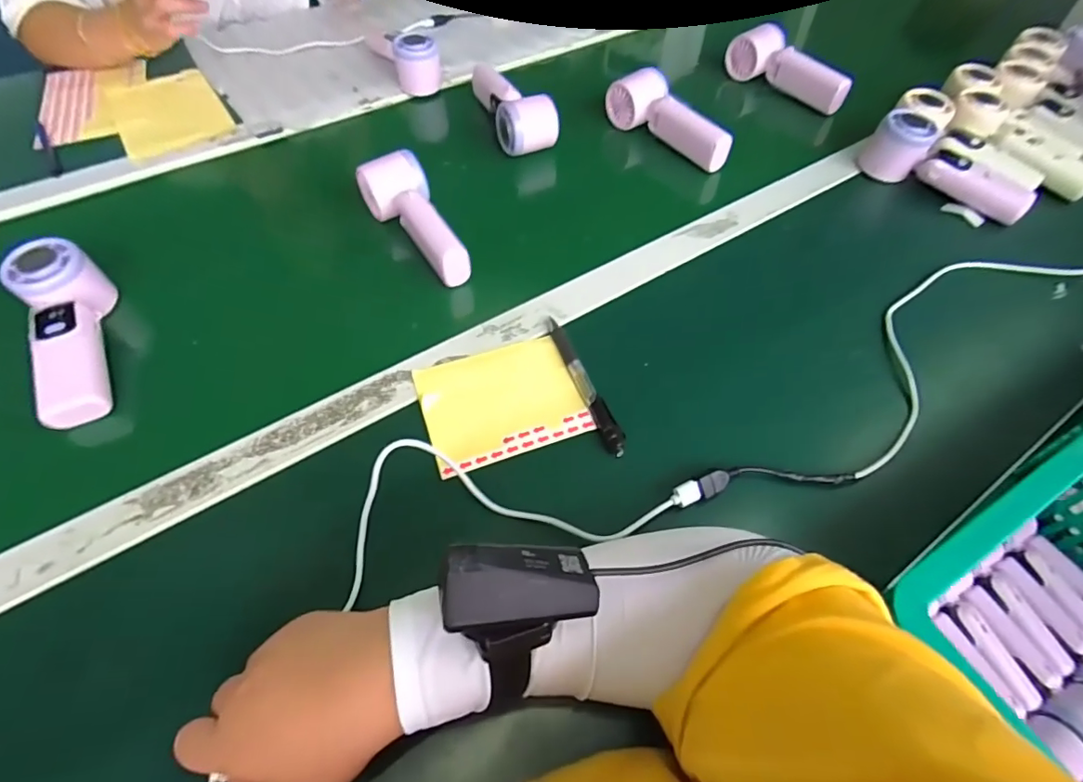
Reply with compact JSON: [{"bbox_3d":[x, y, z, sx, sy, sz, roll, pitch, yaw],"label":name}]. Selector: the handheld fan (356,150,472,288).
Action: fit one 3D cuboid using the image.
[{"bbox_3d":[-0.121,-0.164,0.494,0.061,0.049,0.145,-23,59,-17],"label":"handheld fan"}]

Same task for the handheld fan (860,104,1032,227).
[{"bbox_3d":[0.442,-0.240,0.567,0.050,0.067,0.173,-38,64,-23],"label":"handheld fan"}]

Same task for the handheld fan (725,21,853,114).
[{"bbox_3d":[0.323,-0.423,0.684,0.057,0.052,0.166,-23,59,-17],"label":"handheld fan"}]

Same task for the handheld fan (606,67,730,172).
[{"bbox_3d":[0.149,-0.318,0.611,0.049,0.051,0.169,-28,61,-19],"label":"handheld fan"}]

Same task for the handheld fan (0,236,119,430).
[{"bbox_3d":[-0.383,-0.052,0.417,0.058,0.046,0.170,-23,60,-16],"label":"handheld fan"}]

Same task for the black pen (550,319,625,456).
[{"bbox_3d":[0.033,-0.007,0.417,0.014,0.010,0.137,-18,58,-14],"label":"black pen"}]

